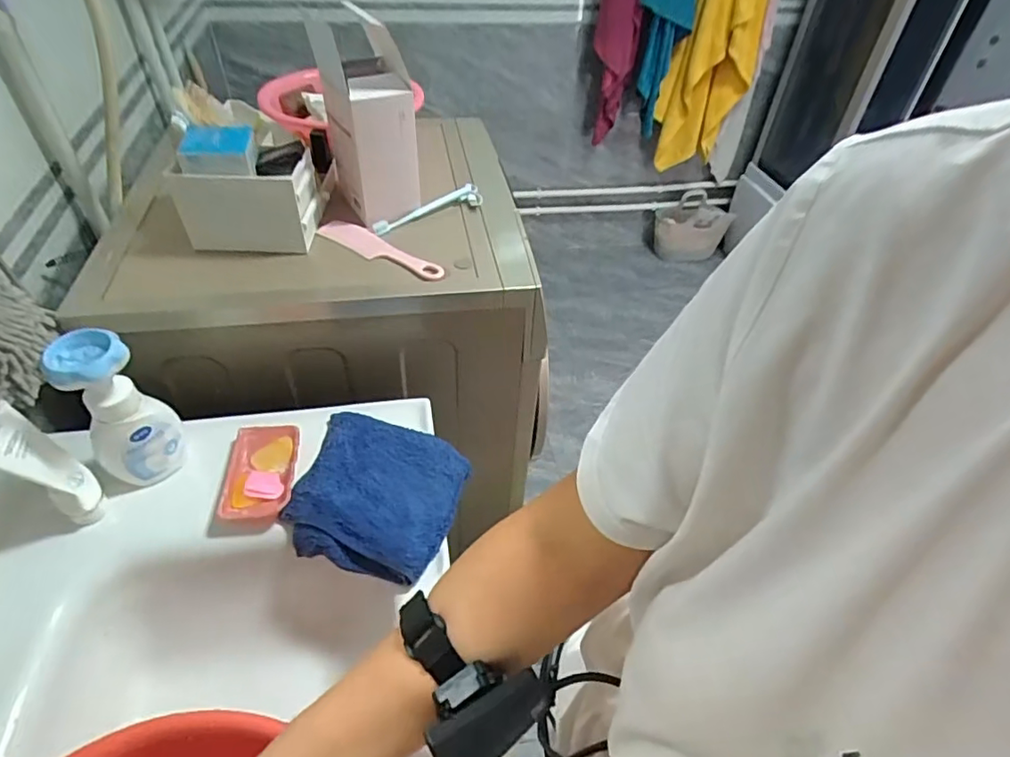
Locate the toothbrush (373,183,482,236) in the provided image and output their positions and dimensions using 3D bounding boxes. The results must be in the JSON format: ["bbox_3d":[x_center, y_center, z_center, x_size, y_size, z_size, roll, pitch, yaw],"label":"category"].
[{"bbox_3d":[-0.117,-0.263,0.880,0.186,0.026,0.027,-24,51,-25],"label":"toothbrush"}]

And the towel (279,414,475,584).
[{"bbox_3d":[-0.146,0.130,0.664,0.183,0.032,0.179,13,46,10],"label":"towel"}]

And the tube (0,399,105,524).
[{"bbox_3d":[-0.471,0.098,0.586,0.052,0.151,0.058,4,45,1],"label":"tube"}]

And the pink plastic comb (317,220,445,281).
[{"bbox_3d":[-0.174,-0.185,0.808,0.206,0.017,0.042,24,49,20],"label":"pink plastic comb"}]

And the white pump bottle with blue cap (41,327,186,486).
[{"bbox_3d":[-0.417,0.037,0.620,0.083,0.182,0.061,-20,49,-22],"label":"white pump bottle with blue cap"}]

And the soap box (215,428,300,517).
[{"bbox_3d":[-0.289,0.110,0.674,0.078,0.023,0.125,-4,45,-7],"label":"soap box"}]

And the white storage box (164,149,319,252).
[{"bbox_3d":[-0.347,-0.236,0.774,0.169,0.118,0.073,-5,45,-8],"label":"white storage box"}]

